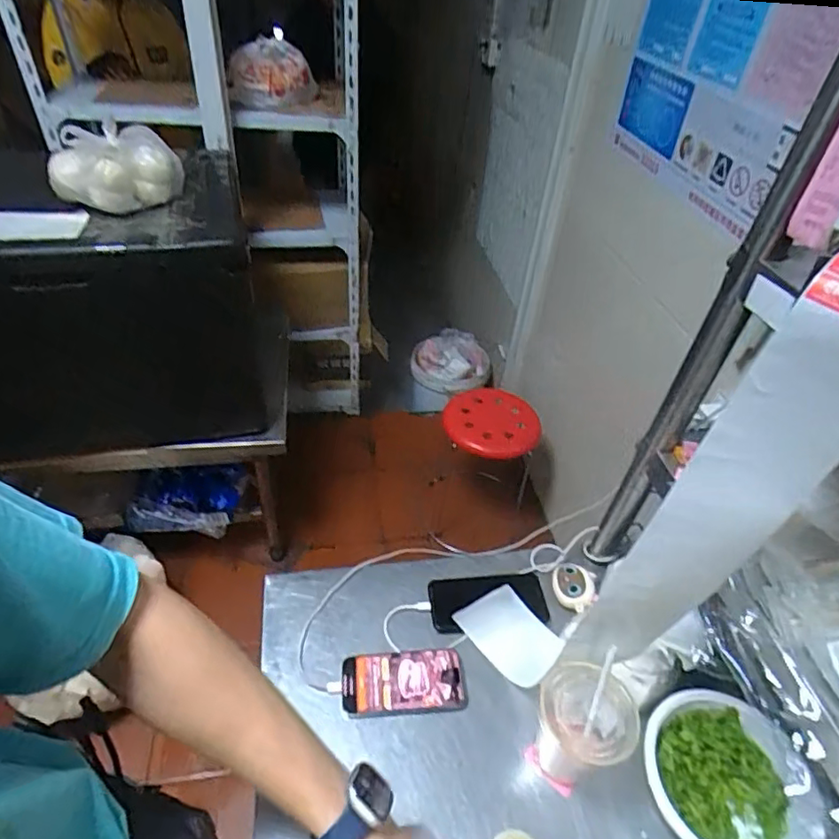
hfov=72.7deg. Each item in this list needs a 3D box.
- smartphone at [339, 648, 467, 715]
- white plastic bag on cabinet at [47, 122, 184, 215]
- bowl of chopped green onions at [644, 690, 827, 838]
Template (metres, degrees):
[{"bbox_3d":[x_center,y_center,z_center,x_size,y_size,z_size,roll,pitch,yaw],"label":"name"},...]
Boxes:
[{"bbox_3d":[-0.017,0.312,0.680,0.147,0.015,0.068,-1,42,-7],"label":"smartphone"},{"bbox_3d":[-0.551,-0.452,1.031,0.225,0.124,0.107,-14,45,-20],"label":"white plastic bag on cabinet"},{"bbox_3d":[0.327,0.388,0.607,0.168,0.062,0.168,3,42,-3],"label":"bowl of chopped green onions"}]

